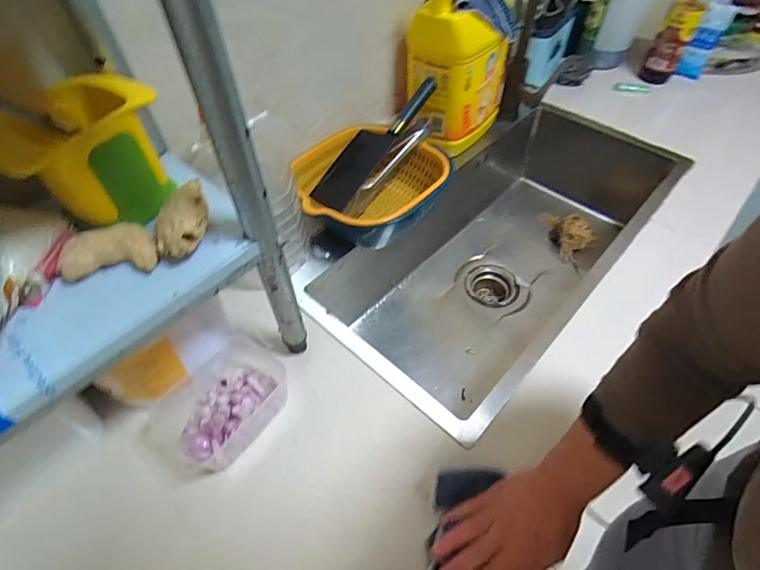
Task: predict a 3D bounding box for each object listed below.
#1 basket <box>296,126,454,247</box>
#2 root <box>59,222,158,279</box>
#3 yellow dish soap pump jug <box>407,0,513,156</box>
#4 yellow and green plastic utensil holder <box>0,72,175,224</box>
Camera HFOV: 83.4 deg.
[{"bbox_3d":[-0.020,-0.153,0.710,0.232,0.099,0.224,-2,54,3],"label":"basket"},{"bbox_3d":[-0.243,-0.033,0.381,0.083,0.026,0.040,-9,54,-2],"label":"root"},{"bbox_3d":[0.151,-0.389,0.752,0.198,0.273,0.101,-21,55,-11],"label":"yellow dish soap pump jug"},{"bbox_3d":[-0.261,-0.125,0.396,0.094,0.121,0.128,3,54,7],"label":"yellow and green plastic utensil holder"}]

